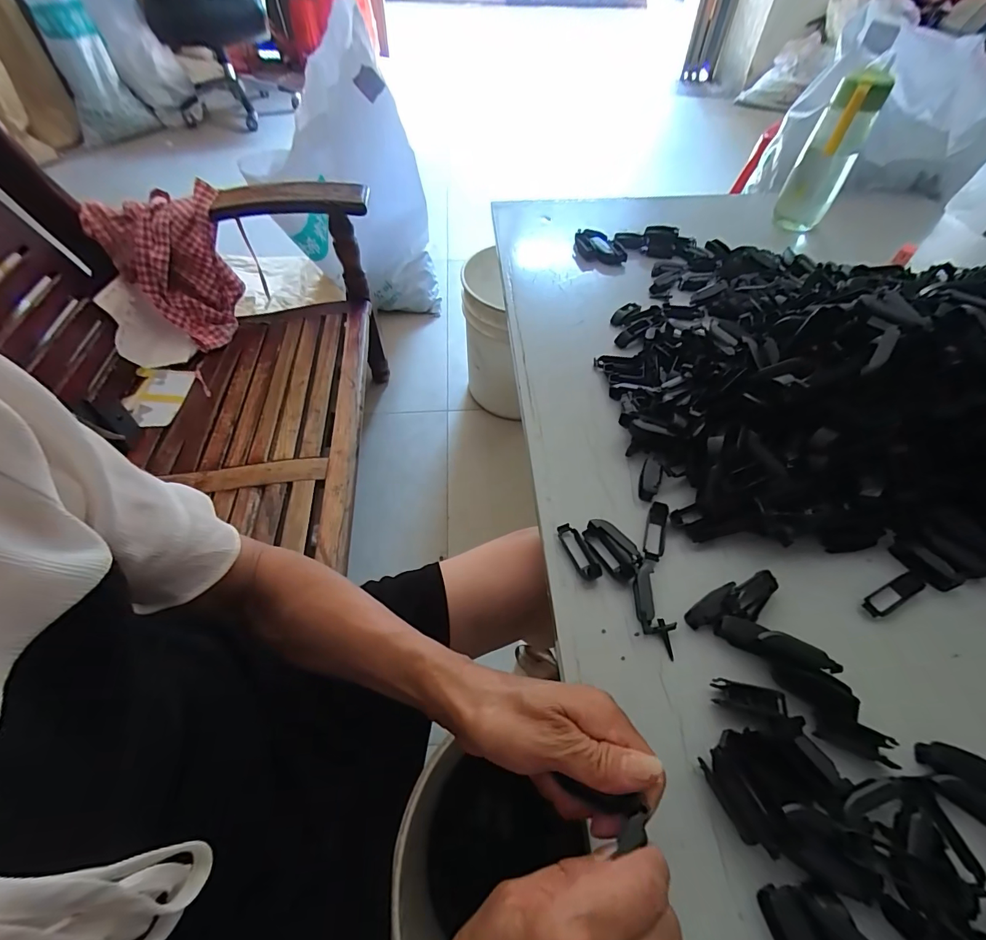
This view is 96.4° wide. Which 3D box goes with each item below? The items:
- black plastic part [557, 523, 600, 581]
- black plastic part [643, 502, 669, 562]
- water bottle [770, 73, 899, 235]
[{"bbox_3d":[0.075,0.070,0.383,0.018,0.013,0.057,-19,56,-14],"label":"black plastic part"},{"bbox_3d":[0.145,0.055,0.392,0.017,0.012,0.058,18,55,12],"label":"black plastic part"},{"bbox_3d":[0.504,-0.468,0.667,0.075,0.194,0.068,26,57,17],"label":"water bottle"}]

